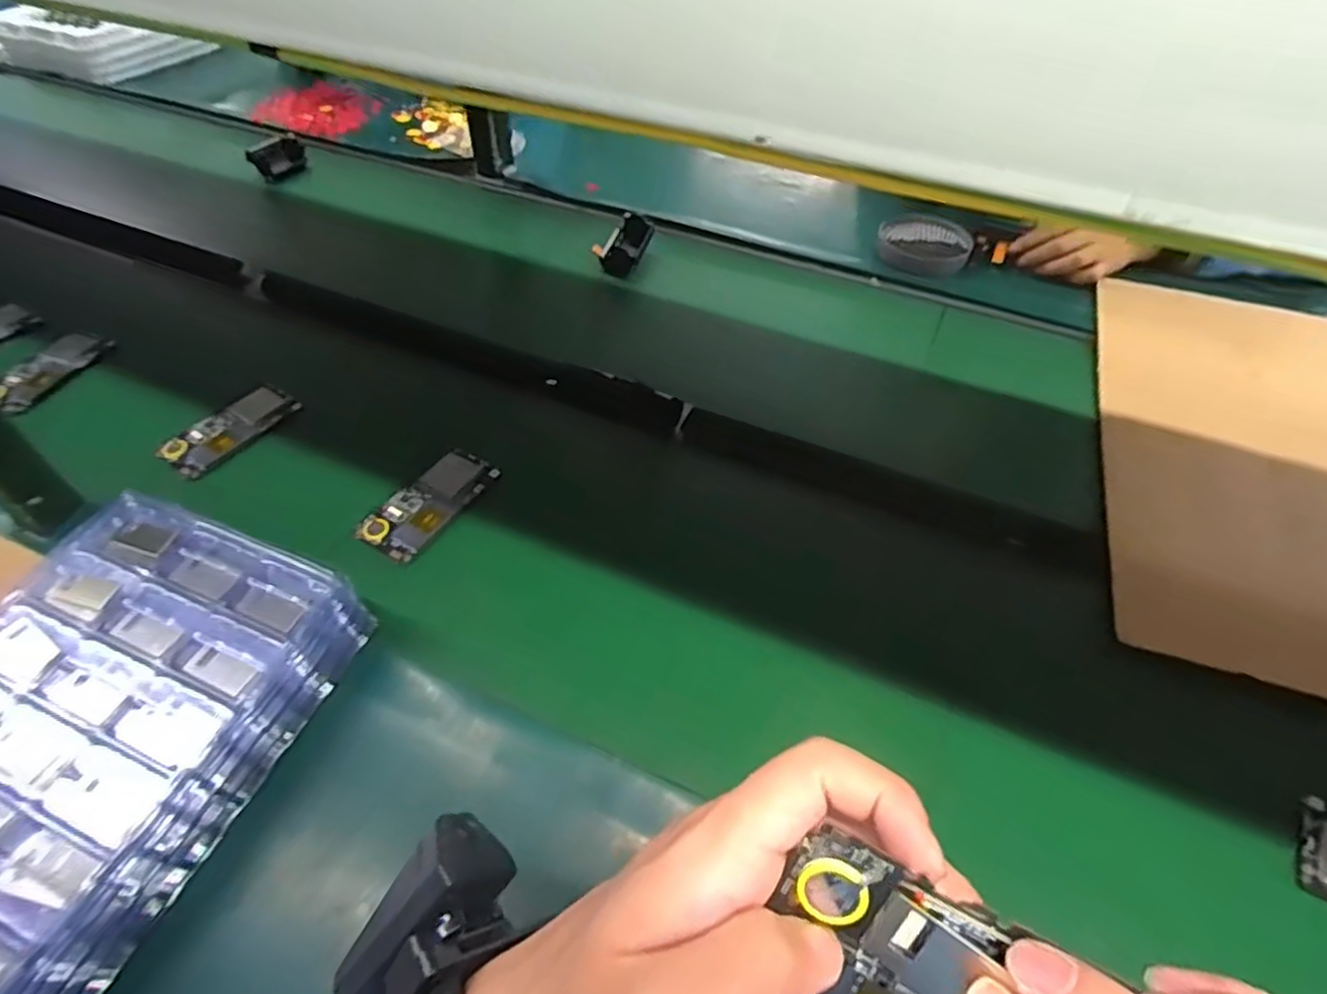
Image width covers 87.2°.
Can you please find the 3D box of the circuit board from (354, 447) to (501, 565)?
[{"bbox_3d":[-0.206,0.001,0.616,0.062,0.010,0.121,25,53,20],"label":"circuit board"}]

